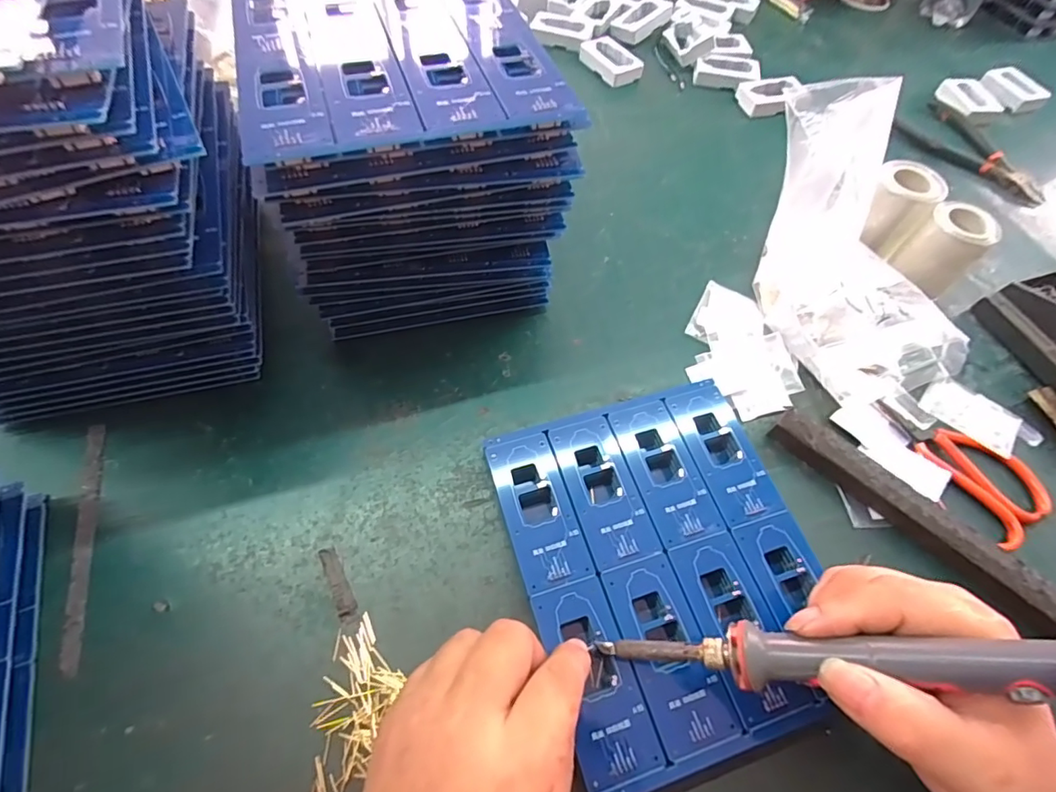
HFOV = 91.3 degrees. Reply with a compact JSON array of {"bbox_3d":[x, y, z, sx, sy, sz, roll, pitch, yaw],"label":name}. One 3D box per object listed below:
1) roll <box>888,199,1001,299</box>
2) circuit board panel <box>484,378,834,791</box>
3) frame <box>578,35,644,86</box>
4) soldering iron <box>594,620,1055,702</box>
[{"bbox_3d":[0.324,-0.115,0.407,0.046,0.063,0.046,1,60,-2],"label":"roll"},{"bbox_3d":[0.078,0.090,0.294,0.160,0.005,0.192,-14,62,-11],"label":"circuit board panel"},{"bbox_3d":[0.092,-0.373,0.574,0.049,0.013,0.074,-26,65,-17],"label":"frame"},{"bbox_3d":[0.137,0.109,0.210,0.223,0.019,0.022,-11,56,27],"label":"soldering iron"}]

